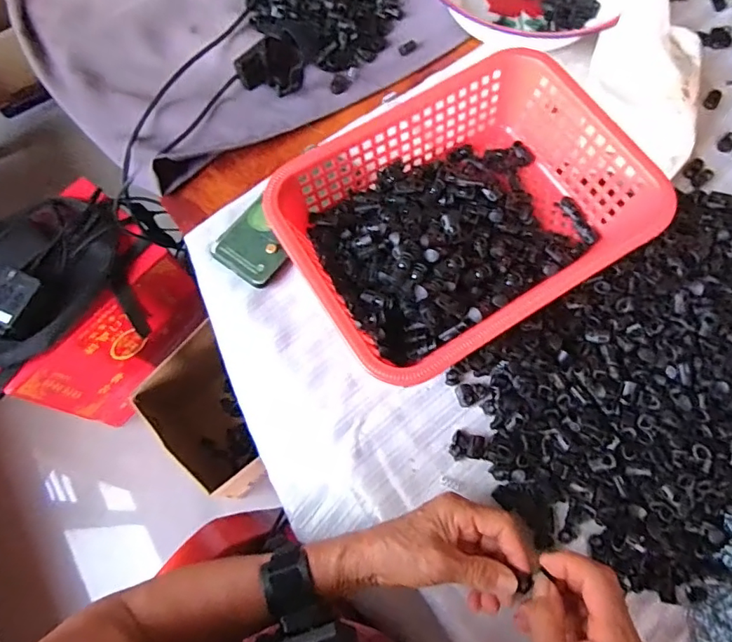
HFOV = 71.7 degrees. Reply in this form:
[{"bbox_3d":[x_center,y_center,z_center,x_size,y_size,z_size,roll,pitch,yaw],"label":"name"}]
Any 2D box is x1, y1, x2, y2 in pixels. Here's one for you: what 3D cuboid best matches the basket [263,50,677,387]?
[{"bbox_3d":[0.087,-0.091,0.461,0.297,0.080,0.218,-31,72,-8],"label":"basket"}]

